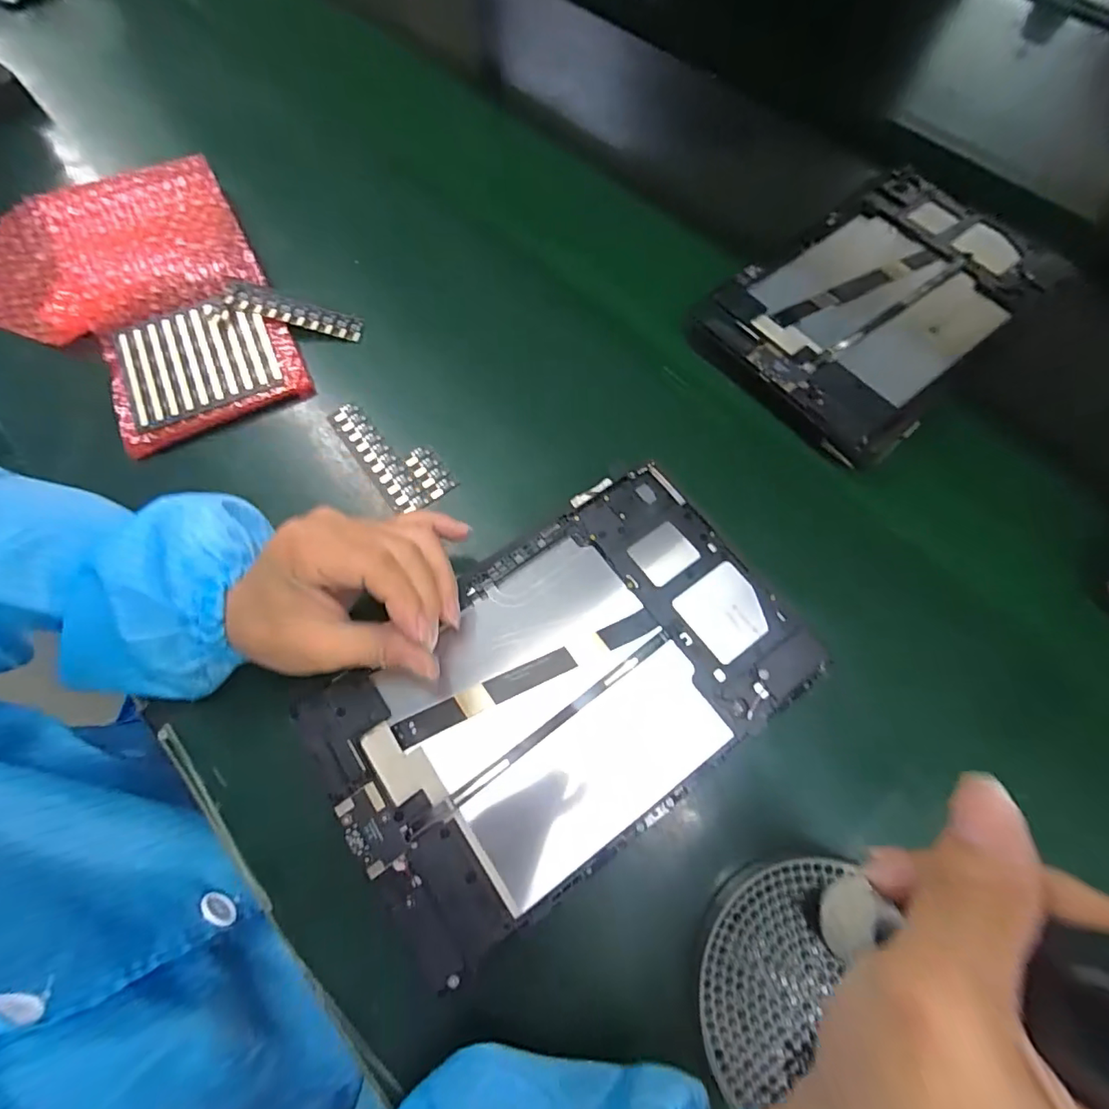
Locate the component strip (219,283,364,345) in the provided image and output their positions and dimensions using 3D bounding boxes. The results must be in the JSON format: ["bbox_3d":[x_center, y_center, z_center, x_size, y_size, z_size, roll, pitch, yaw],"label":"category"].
[{"bbox_3d":[-0.186,-0.173,0.388,0.097,0.009,0.022,15,65,-3],"label":"component strip"}]

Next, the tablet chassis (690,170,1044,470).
[{"bbox_3d":[0.227,-0.173,0.381,0.238,0.019,0.152,-37,71,-14],"label":"tablet chassis"}]

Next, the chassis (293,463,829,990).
[{"bbox_3d":[0.003,0.067,0.274,0.234,0.017,0.145,-35,67,-13],"label":"chassis"}]

